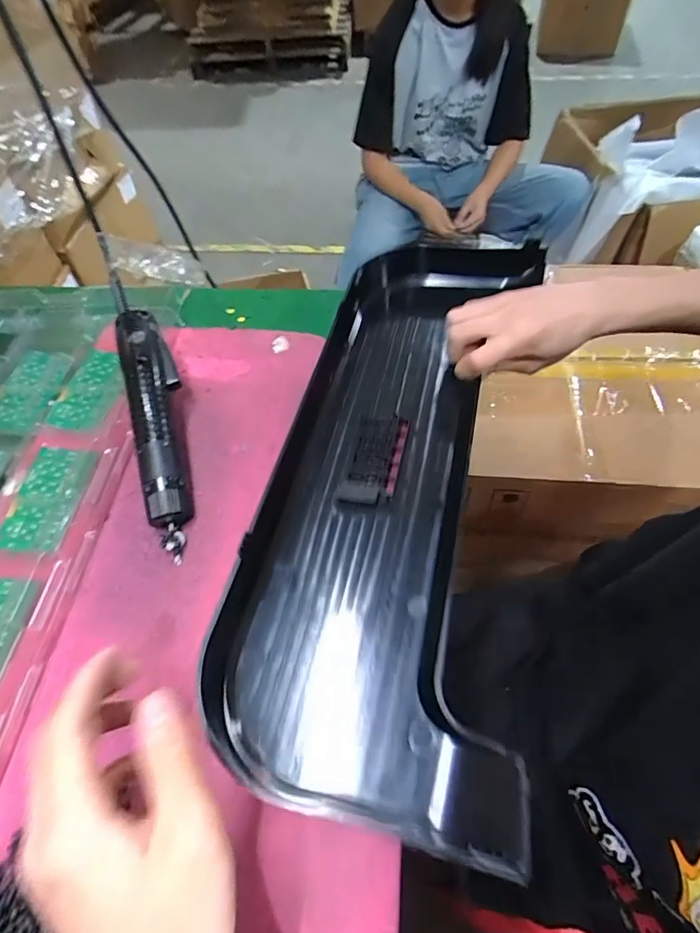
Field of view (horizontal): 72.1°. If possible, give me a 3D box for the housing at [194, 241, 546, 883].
[{"bbox_3d":[0.037,-0.027,0.383,0.183,0.046,0.508,6,57,8],"label":"housing"}]

